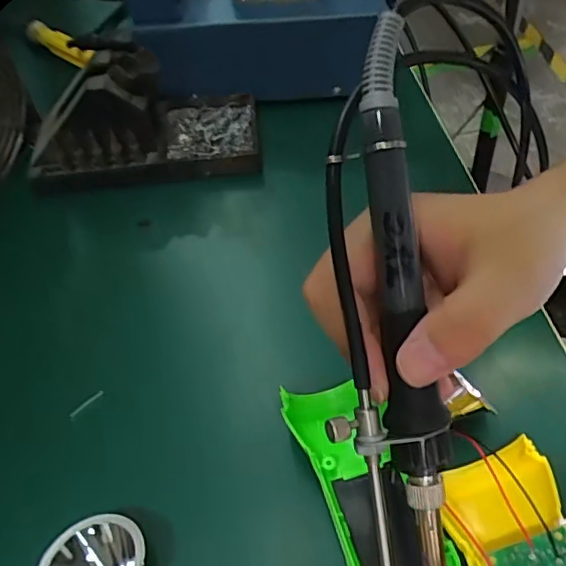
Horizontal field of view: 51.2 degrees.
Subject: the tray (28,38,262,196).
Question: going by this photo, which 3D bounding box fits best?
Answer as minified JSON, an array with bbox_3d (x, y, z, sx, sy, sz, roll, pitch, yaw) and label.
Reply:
[{"bbox_3d":[-0.100,-0.118,0.417,0.160,0.077,0.078,-8,51,0],"label":"tray"}]

